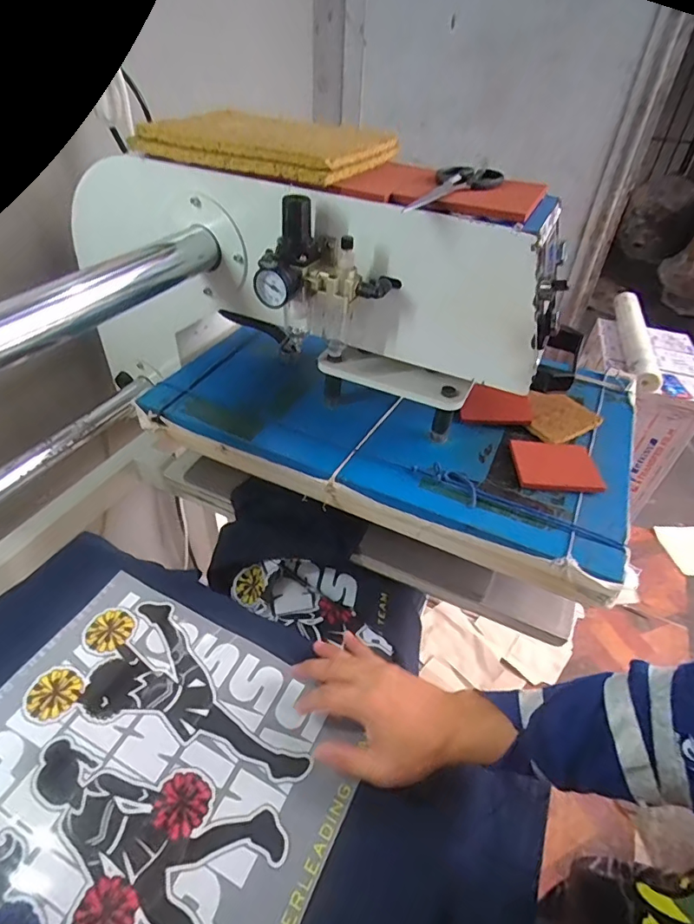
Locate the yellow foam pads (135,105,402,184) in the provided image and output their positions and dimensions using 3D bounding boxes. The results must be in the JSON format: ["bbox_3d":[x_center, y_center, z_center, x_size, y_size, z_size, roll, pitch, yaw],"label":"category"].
[{"bbox_3d":[-0.091,-0.365,0.560,0.245,0.025,0.170,21,44,18],"label":"yellow foam pads"}]

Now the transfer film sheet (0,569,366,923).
[{"bbox_3d":[-0.193,0.294,0.408,0.341,0.006,0.351,20,45,17],"label":"transfer film sheet"}]

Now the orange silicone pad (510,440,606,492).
[{"bbox_3d":[0.244,0.003,0.573,0.090,0.010,0.077,6,42,2],"label":"orange silicone pad"}]

